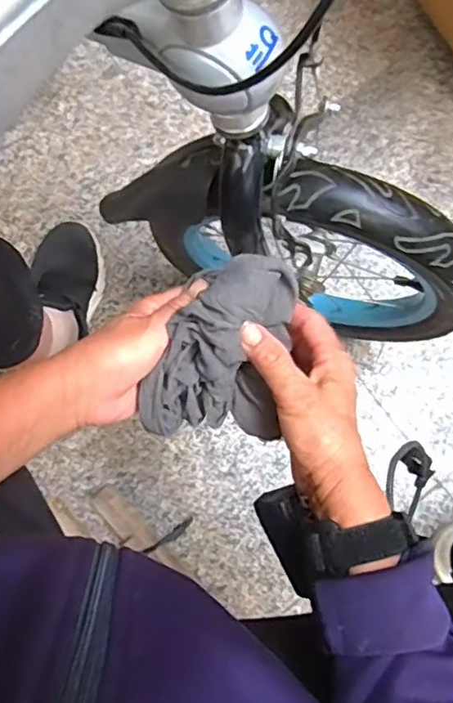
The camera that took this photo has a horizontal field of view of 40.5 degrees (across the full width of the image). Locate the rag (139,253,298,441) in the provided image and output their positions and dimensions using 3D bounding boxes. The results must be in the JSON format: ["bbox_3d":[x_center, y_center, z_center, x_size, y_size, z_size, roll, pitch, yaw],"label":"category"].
[{"bbox_3d":[-0.003,-0.005,0.403,0.088,0.051,0.120,10,78,2],"label":"rag"}]

